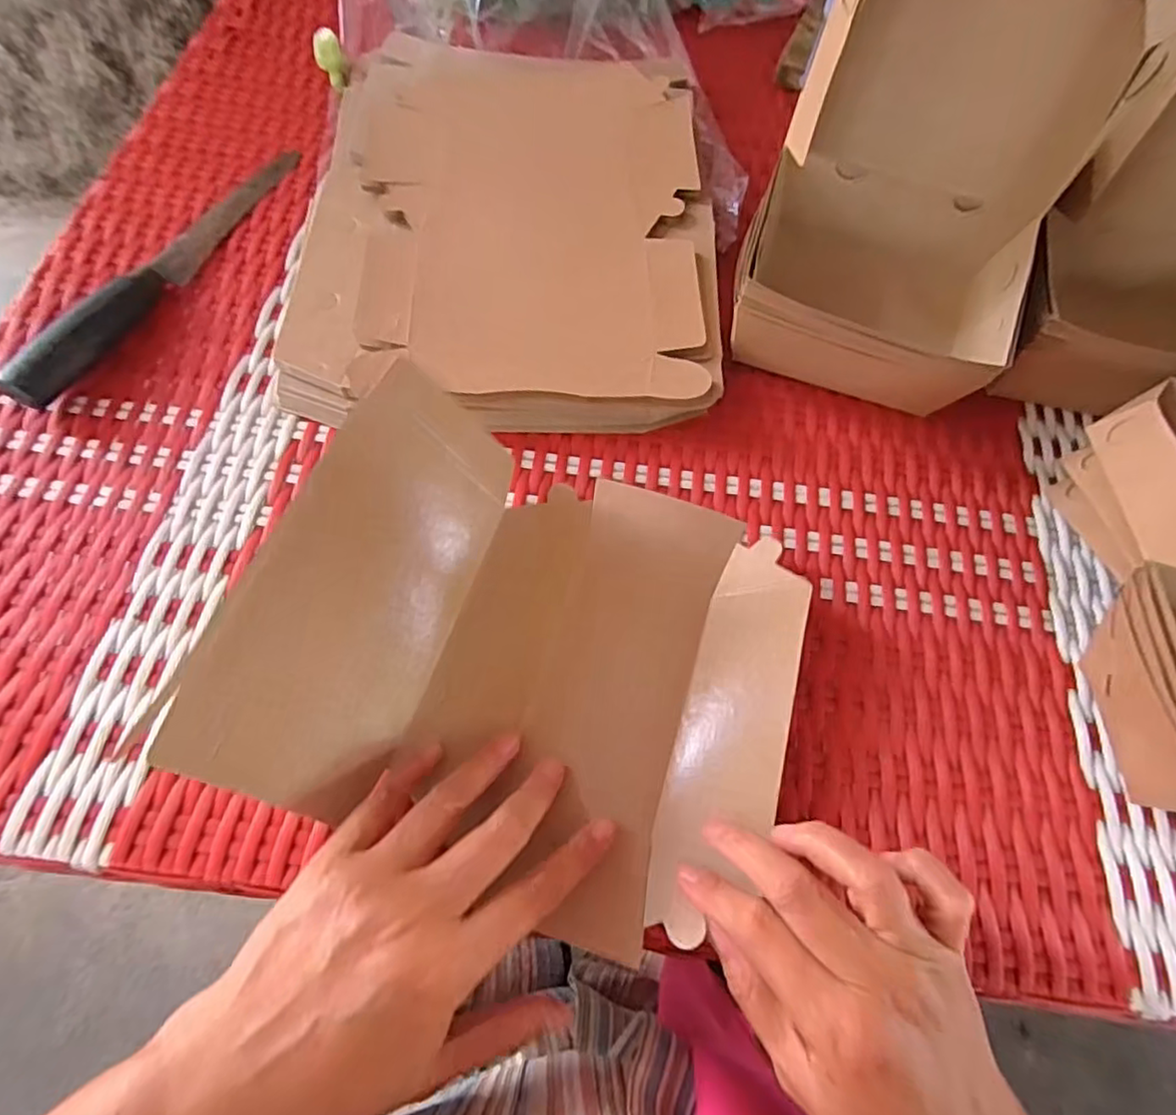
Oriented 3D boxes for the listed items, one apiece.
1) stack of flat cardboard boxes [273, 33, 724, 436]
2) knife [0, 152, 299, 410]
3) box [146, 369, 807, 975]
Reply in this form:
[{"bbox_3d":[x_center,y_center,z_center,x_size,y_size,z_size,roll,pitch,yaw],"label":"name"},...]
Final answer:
[{"bbox_3d":[-0.048,-0.223,0.422,0.248,0.036,0.323,1,65,-2],"label":"stack of flat cardboard boxes"},{"bbox_3d":[-0.258,-0.186,0.396,0.025,0.028,0.242,20,66,6],"label":"knife"},{"bbox_3d":[-0.017,0.036,0.290,0.219,0.069,0.206,20,66,7],"label":"box"}]

